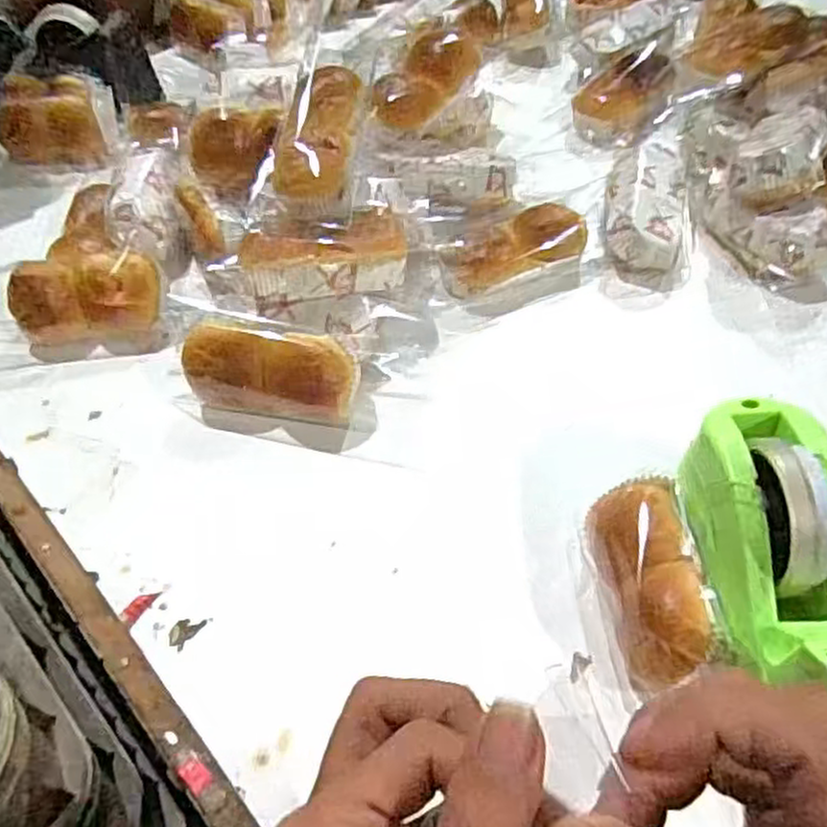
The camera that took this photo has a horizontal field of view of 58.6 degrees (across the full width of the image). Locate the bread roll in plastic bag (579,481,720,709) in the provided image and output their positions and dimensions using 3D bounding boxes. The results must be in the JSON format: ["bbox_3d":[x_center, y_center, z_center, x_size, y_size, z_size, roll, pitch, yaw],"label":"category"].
[{"bbox_3d":[0.144,0.113,0.465,0.057,0.068,0.130,-4,52,2],"label":"bread roll in plastic bag"}]

